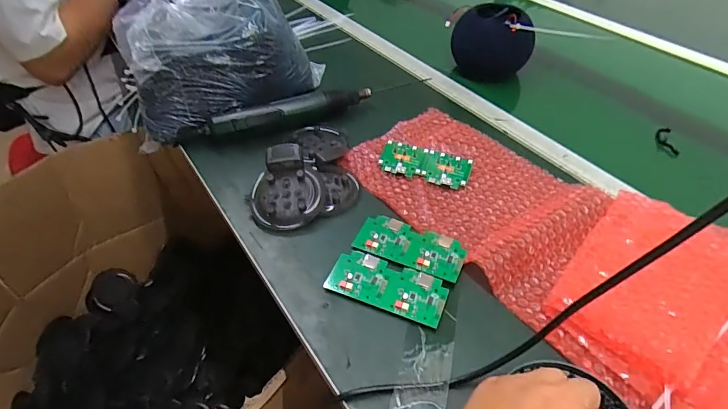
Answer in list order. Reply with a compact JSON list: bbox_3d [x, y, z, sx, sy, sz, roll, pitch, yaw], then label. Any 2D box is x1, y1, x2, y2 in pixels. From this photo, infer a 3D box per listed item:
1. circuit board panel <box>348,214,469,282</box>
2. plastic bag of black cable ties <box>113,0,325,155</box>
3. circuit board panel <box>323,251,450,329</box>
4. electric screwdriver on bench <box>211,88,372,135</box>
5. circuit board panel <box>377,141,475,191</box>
[{"bbox_3d":[0.051,0.044,0.463,0.118,0.007,0.056,19,49,18],"label":"circuit board panel"},{"bbox_3d":[-0.198,-0.225,0.616,0.262,0.146,0.220,-6,46,-5],"label":"plastic bag of black cable ties"},{"bbox_3d":[0.024,0.080,0.425,0.117,0.006,0.051,18,49,17],"label":"circuit board panel"},{"bbox_3d":[-0.097,-0.131,0.607,0.230,0.030,0.040,-20,49,-18],"label":"electric screwdriver on bench"},{"bbox_3d":[0.079,-0.054,0.555,0.117,0.011,0.053,14,48,14],"label":"circuit board panel"}]

